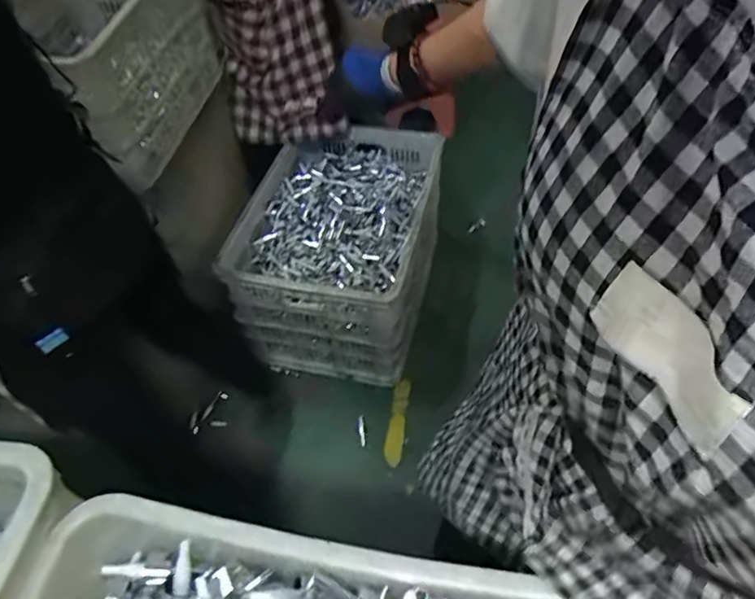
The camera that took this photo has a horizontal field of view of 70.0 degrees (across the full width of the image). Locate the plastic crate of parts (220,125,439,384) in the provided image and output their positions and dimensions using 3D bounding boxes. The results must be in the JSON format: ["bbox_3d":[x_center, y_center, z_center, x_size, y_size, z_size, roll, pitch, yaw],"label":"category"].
[{"bbox_3d":[-0.081,-0.180,1.643,0.460,0.388,0.717,8,49,13],"label":"plastic crate of parts"}]

